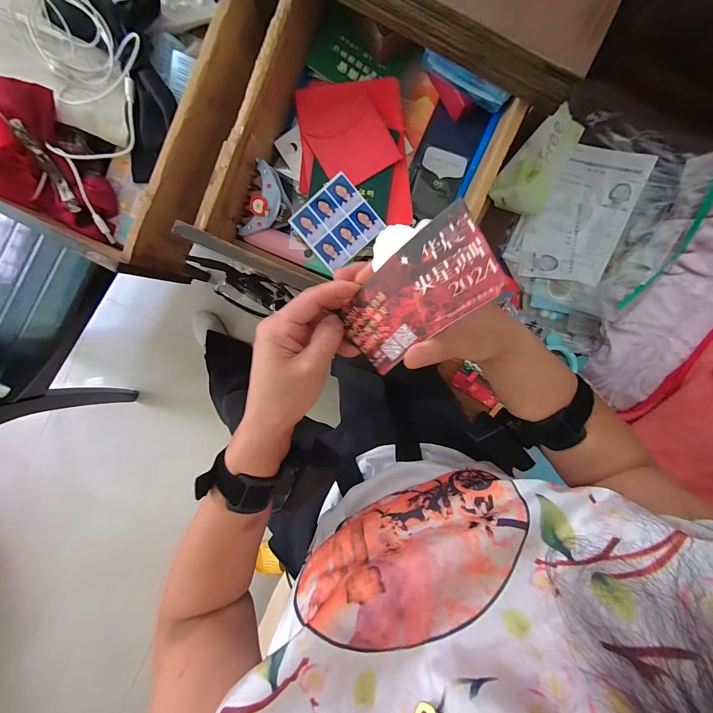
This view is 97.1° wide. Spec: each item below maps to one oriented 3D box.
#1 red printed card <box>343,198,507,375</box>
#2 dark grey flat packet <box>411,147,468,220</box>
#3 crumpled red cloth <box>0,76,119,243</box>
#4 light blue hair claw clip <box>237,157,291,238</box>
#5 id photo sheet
[{"bbox_3d":[0.036,-0.037,0.208,0.113,0.004,0.058,-39,82,38],"label":"red printed card"},{"bbox_3d":[0.103,-0.219,0.404,0.055,0.011,0.083,18,105,-3],"label":"dark grey flat packet"},{"bbox_3d":[-0.333,-0.209,0.320,0.148,0.079,0.105,26,92,-4],"label":"crumpled red cloth"},{"bbox_3d":[-0.106,-0.180,0.378,0.053,0.027,0.080,24,92,-4],"label":"light blue hair claw clip"},{"bbox_3d":[-0.023,-0.161,0.380,0.085,0.004,0.082,-40,94,4],"label":"id photo sheet"}]

